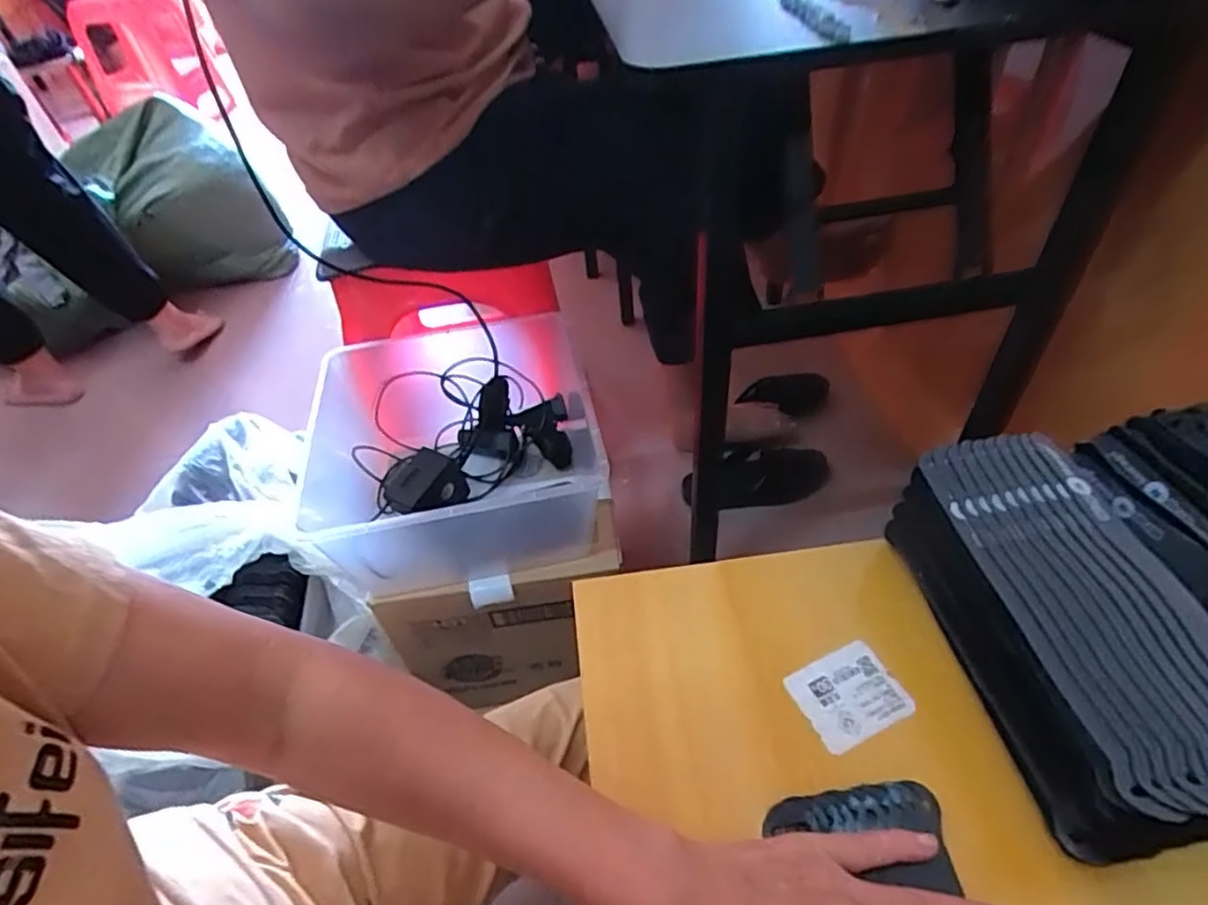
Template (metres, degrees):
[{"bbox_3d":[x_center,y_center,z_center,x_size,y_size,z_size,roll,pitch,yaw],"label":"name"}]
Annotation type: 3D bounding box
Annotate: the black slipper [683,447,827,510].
[{"bbox_3d":[0.259,0.044,1.126,0.245,0.061,0.100,-3,46,4],"label":"black slipper"}]

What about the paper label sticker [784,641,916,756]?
[{"bbox_3d":[0.141,0.140,0.375,0.058,0.004,0.049,-22,48,-13],"label":"paper label sticker"}]

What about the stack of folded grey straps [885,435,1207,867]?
[{"bbox_3d":[0.241,0.090,0.342,0.111,0.066,0.204,-3,46,4],"label":"stack of folded grey straps"}]

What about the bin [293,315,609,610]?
[{"bbox_3d":[-0.175,0.011,0.751,0.341,0.165,0.299,-9,46,-2],"label":"bin"}]

